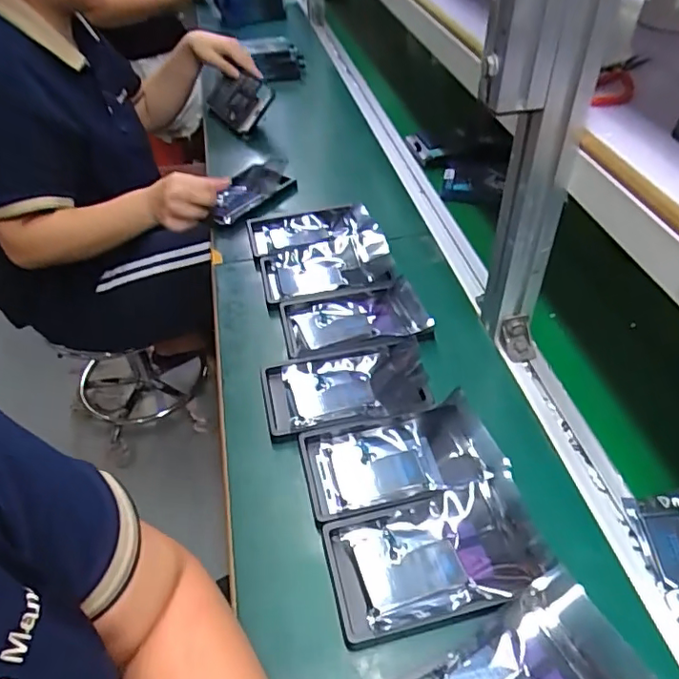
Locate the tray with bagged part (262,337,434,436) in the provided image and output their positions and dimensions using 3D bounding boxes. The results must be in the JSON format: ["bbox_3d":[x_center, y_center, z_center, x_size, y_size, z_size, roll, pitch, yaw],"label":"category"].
[{"bbox_3d":[0.005,0.039,0.546,0.159,0.034,0.095,-7,44,-6],"label":"tray with bagged part"}]

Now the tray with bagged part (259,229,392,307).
[{"bbox_3d":[-0.015,-0.090,0.684,0.158,0.028,0.096,-9,44,-8],"label":"tray with bagged part"}]

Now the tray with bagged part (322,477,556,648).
[{"bbox_3d":[0.072,0.163,0.423,0.155,0.025,0.094,-10,44,-9],"label":"tray with bagged part"}]

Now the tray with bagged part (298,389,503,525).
[{"bbox_3d":[0.049,0.100,0.486,0.157,0.030,0.092,-10,44,-9],"label":"tray with bagged part"}]

